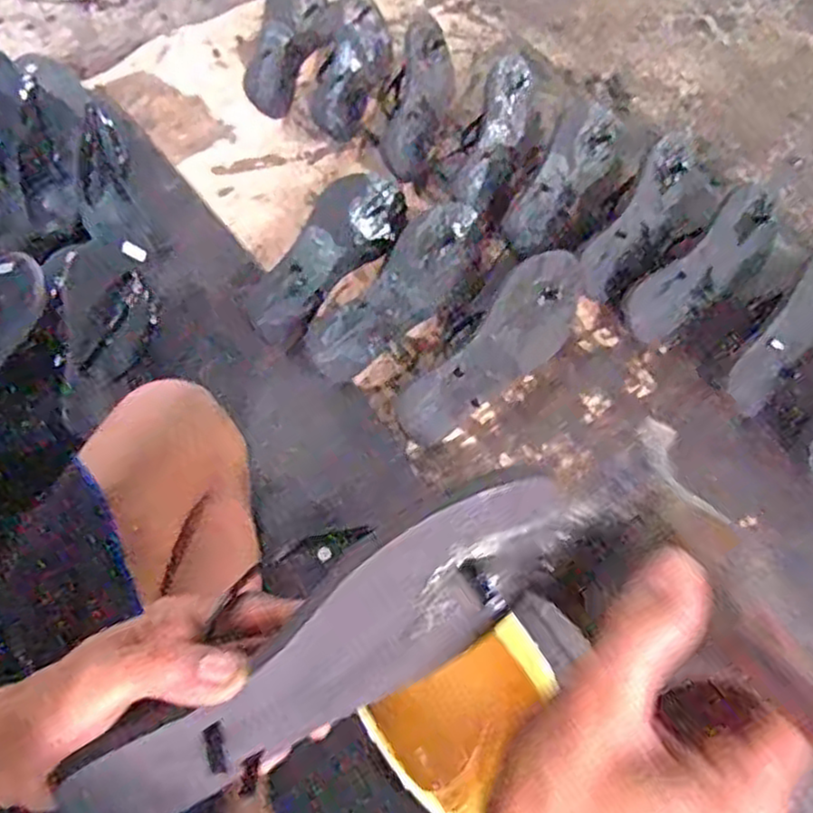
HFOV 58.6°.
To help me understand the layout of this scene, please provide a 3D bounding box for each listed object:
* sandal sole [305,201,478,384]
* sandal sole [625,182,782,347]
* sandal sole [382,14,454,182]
[{"bbox_3d":[-0.002,-0.123,0.763,0.079,0.020,0.249,43,70,-11],"label":"sandal sole"},{"bbox_3d":[0.324,-0.155,0.781,0.241,0.031,0.064,-42,69,-17],"label":"sandal sole"},{"bbox_3d":[0.018,-0.385,0.905,0.067,0.018,0.218,9,78,7],"label":"sandal sole"}]

